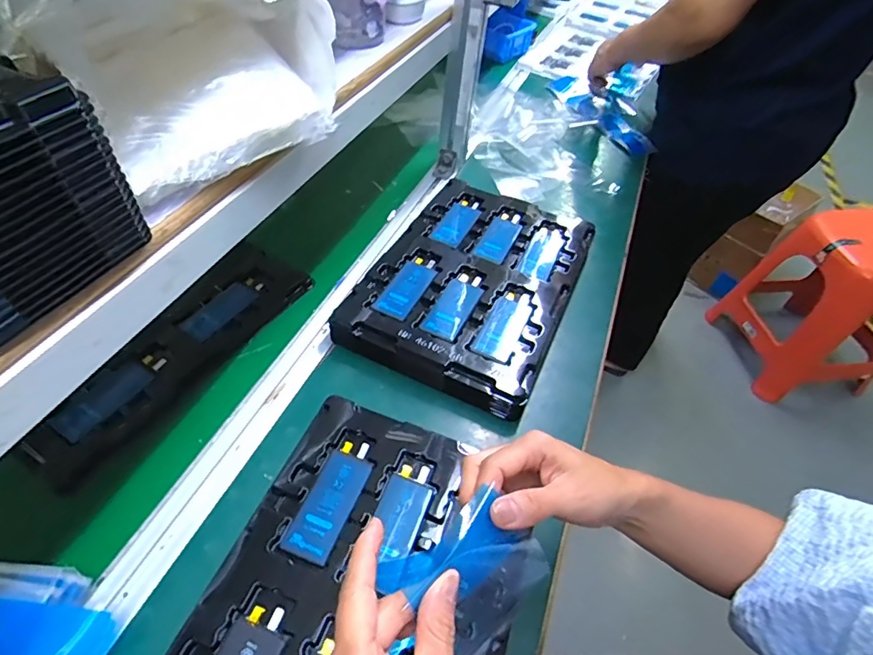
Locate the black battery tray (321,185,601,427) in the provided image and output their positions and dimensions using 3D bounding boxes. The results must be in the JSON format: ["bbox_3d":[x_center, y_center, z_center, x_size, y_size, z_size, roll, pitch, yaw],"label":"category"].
[{"bbox_3d":[0.053,-0.063,0.630,0.229,0.044,0.335,24,51,14],"label":"black battery tray"}]

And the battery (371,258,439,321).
[{"bbox_3d":[-0.034,-0.050,0.586,0.043,0.006,0.106,23,51,13],"label":"battery"}]

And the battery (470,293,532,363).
[{"bbox_3d":[0.081,-0.002,0.567,0.044,0.014,0.114,25,51,14],"label":"battery"}]

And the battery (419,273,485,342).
[{"bbox_3d":[0.023,-0.027,0.577,0.044,0.007,0.111,24,51,14],"label":"battery"}]

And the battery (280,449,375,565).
[{"bbox_3d":[-0.096,0.159,0.439,0.043,0.004,0.098,19,50,10],"label":"battery"}]

